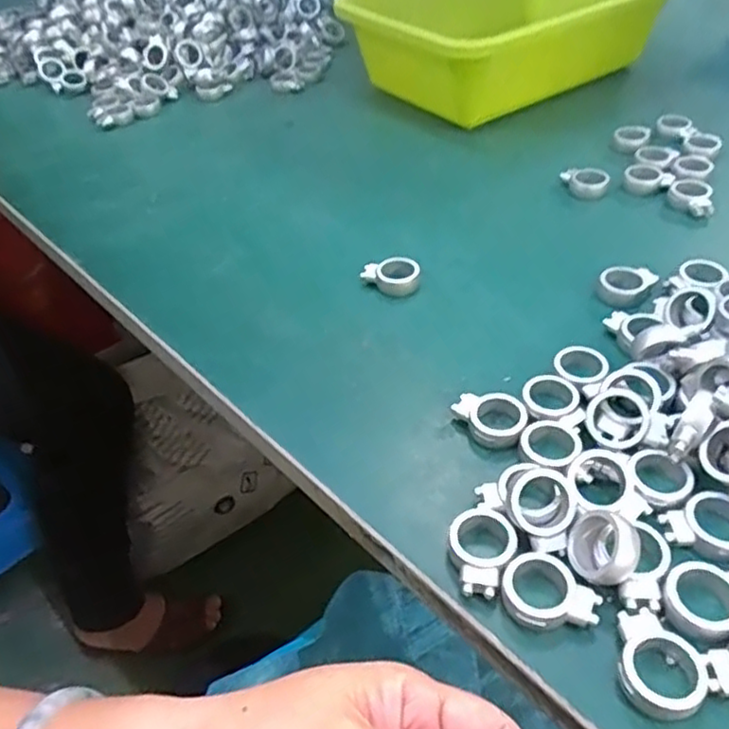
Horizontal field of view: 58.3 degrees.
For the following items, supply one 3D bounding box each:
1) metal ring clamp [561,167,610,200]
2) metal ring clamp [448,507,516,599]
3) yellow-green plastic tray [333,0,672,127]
[{"bbox_3d":[0.152,-0.126,0.452,0.032,0.014,0.021,8,44,15],"label":"metal ring clamp"},{"bbox_3d":[0.045,0.070,0.251,0.024,0.009,0.036,7,44,14],"label":"metal ring clamp"},{"bbox_3d":[0.124,-0.290,0.574,0.264,0.087,0.173,-23,45,-17],"label":"yellow-green plastic tray"}]

